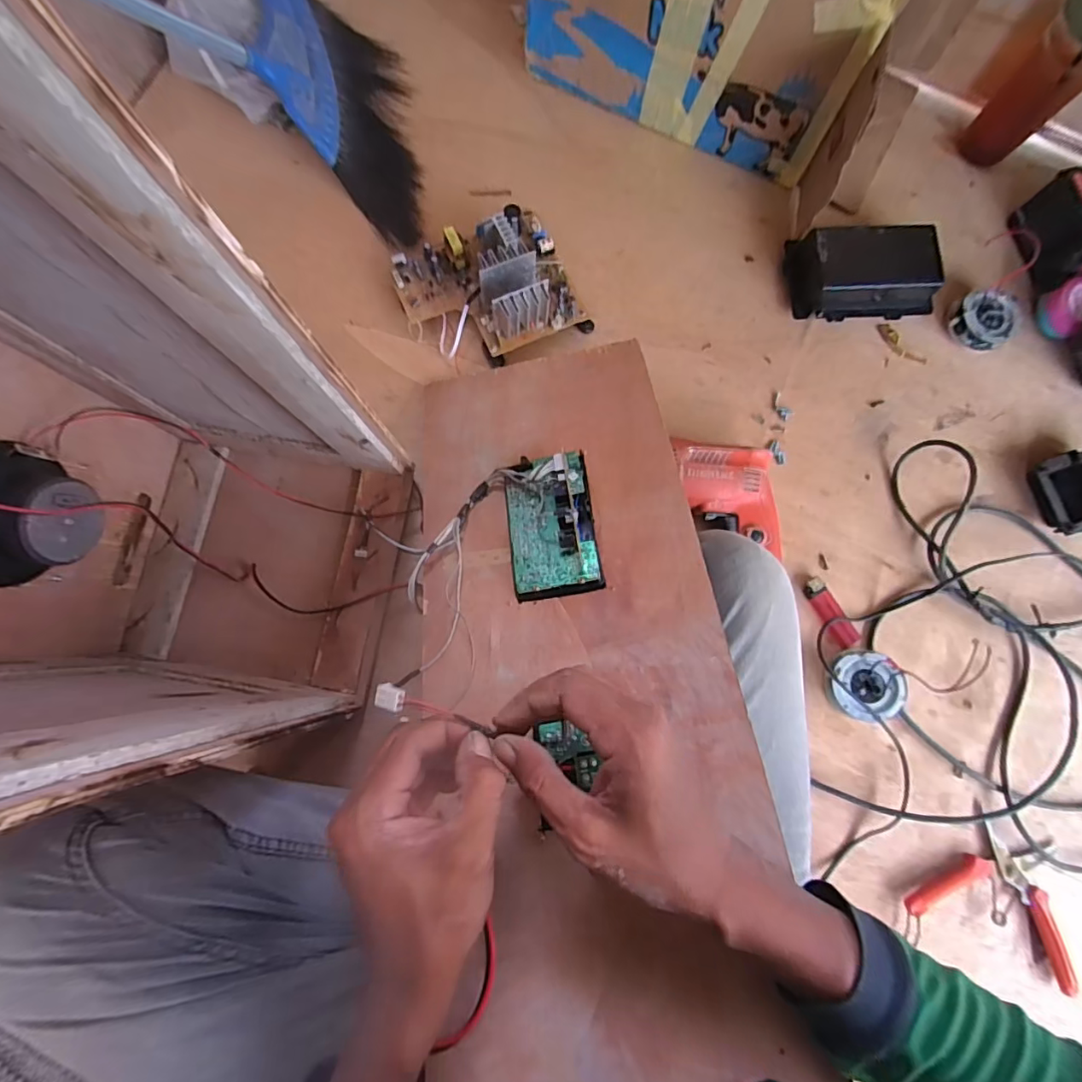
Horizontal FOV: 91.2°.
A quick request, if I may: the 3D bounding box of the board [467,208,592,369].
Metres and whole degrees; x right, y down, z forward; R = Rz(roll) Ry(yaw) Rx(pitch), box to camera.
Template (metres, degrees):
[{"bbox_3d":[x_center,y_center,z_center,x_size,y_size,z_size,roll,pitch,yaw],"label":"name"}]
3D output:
[{"bbox_3d":[-0.029,-0.309,0.603,0.133,0.080,0.162,-23,82,-3],"label":"board"}]

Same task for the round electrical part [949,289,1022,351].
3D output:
[{"bbox_3d":[0.529,-0.261,0.627,0.071,0.028,0.060,7,81,1],"label":"round electrical part"}]

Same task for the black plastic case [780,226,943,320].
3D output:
[{"bbox_3d":[0.381,-0.316,0.620,0.168,0.053,0.093,-2,81,-1],"label":"black plastic case"}]

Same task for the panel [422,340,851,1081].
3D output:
[{"bbox_3d":[0.022,0.065,0.442,0.247,0.019,0.600,-10,61,6],"label":"panel"}]

